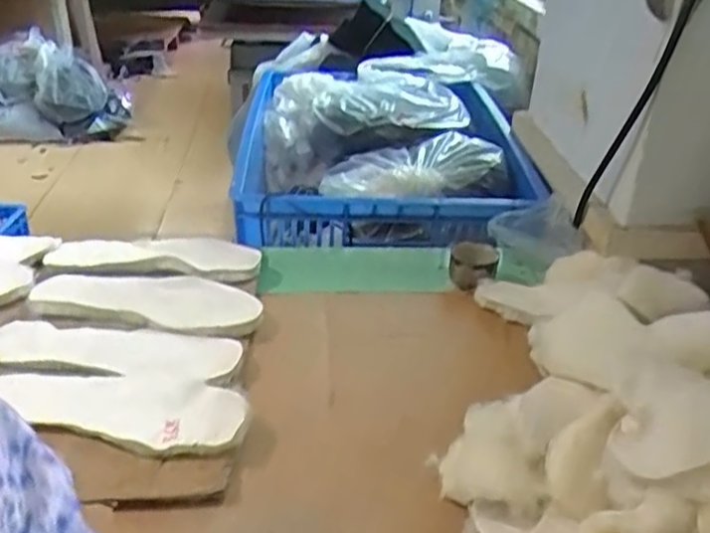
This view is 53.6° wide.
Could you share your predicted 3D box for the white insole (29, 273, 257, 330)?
[{"bbox_3d":[-0.249,0.034,0.834,0.276,0.015,0.076,8,31,10],"label":"white insole"}]

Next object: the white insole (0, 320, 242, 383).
[{"bbox_3d":[-0.258,0.091,0.754,0.264,0.016,0.082,6,25,6],"label":"white insole"}]

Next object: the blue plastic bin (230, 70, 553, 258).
[{"bbox_3d":[0.033,-0.216,1.296,0.511,0.147,0.654,0,30,-4],"label":"blue plastic bin"}]

